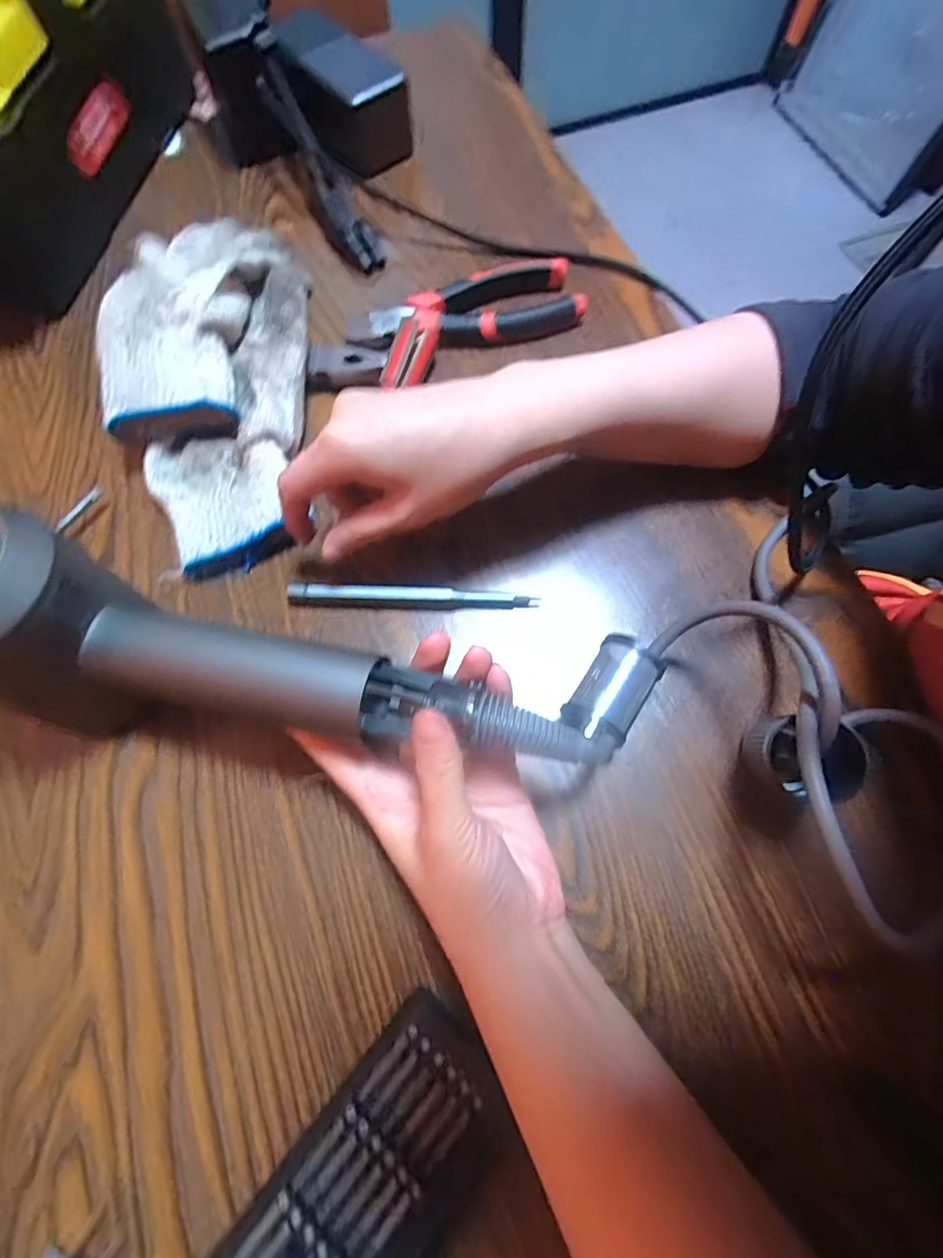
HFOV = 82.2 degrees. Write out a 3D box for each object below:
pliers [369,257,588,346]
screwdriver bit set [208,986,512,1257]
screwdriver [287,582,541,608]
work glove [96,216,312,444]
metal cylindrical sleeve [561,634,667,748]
[{"bbox_3d":[0.004,-0.217,0.366,0.139,0.019,0.052,-12,70,-4],"label":"pliers"},{"bbox_3d":[-0.047,0.225,0.202,0.065,0.021,0.154,39,74,13],"label":"screwdriver bit set"},{"bbox_3d":[-0.031,-0.019,0.297,0.133,0.011,0.008,2,70,1],"label":"screwdriver"},{"bbox_3d":[-0.176,-0.194,0.338,0.097,0.055,0.181,7,70,3],"label":"work glove"},{"bbox_3d":[0.067,0.032,0.265,0.029,0.032,0.052,32,73,11],"label":"metal cylindrical sleeve"}]

